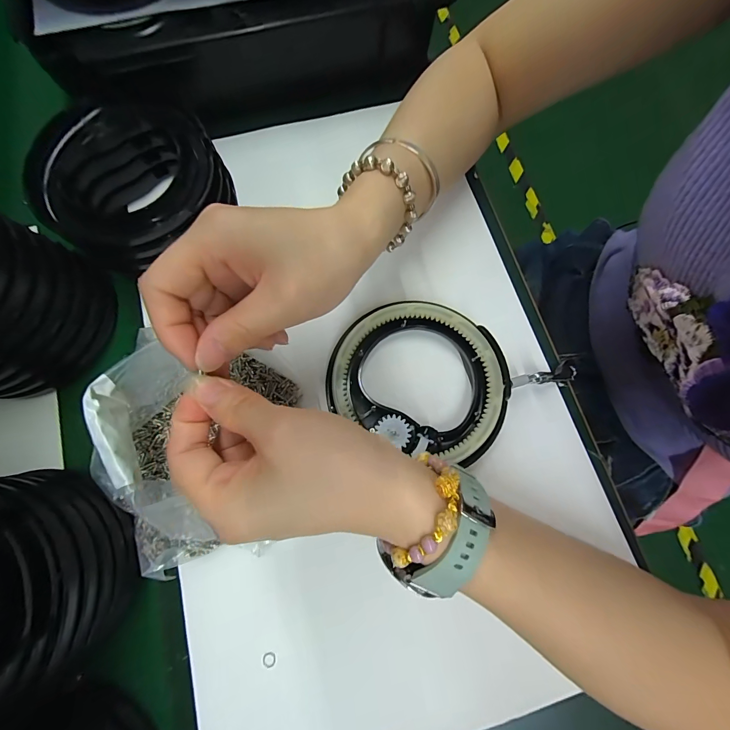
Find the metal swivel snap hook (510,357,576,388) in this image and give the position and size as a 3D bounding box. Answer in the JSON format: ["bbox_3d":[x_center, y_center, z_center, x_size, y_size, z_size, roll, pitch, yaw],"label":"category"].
[{"bbox_3d":[0.141,0.009,0.261,0.066,0.013,0.019,-7,75,-29],"label":"metal swivel snap hook"}]

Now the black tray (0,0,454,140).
[{"bbox_3d":[-0.085,-0.268,0.300,0.333,0.084,0.064,-18,77,-3],"label":"black tray"}]

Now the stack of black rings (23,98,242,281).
[{"bbox_3d":[-0.179,-0.145,0.272,0.129,0.055,0.122,-19,77,-3],"label":"stack of black rings"}]

